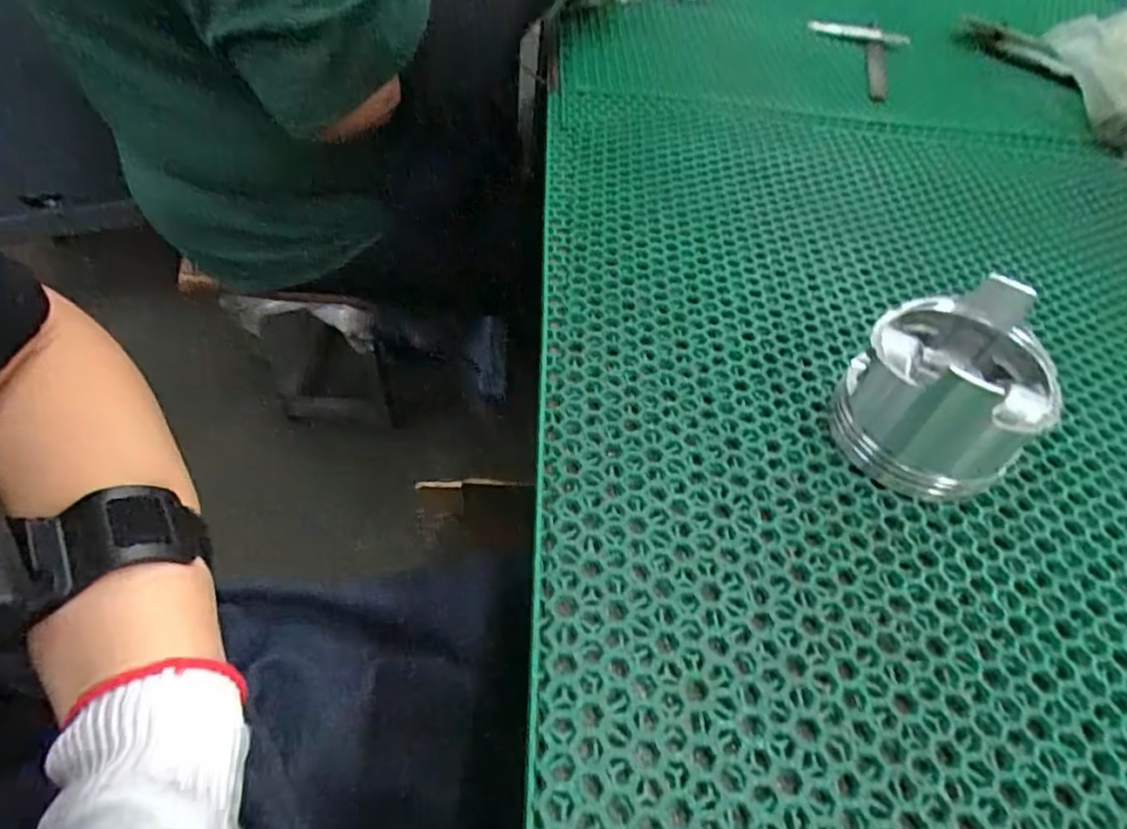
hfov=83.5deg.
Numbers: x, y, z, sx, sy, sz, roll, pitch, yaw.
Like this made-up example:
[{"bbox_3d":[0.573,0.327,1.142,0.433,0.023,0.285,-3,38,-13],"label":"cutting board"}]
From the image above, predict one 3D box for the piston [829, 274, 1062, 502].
[{"bbox_3d":[0.189,-0.013,0.314,0.082,0.076,0.079,3,50,-3],"label":"piston"}]

